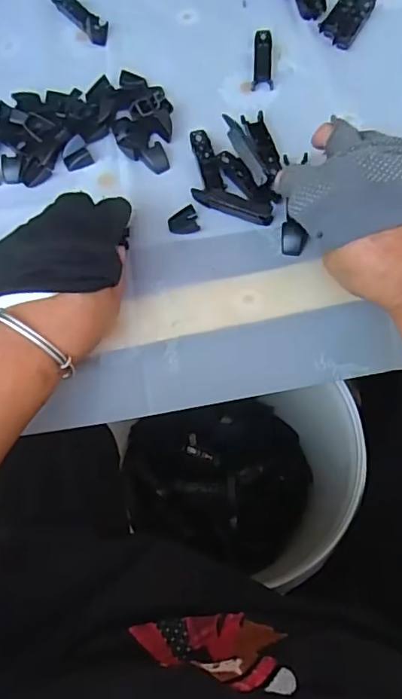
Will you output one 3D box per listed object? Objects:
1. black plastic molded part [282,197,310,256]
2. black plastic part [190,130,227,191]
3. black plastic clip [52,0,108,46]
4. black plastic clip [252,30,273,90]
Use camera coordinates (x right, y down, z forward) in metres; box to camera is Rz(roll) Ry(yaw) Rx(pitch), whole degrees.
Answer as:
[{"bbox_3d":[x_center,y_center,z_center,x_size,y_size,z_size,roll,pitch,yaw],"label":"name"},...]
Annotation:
[{"bbox_3d":[0.069,-0.083,0.397,0.017,0.007,0.027,0,68,3],"label":"black plastic molded part"},{"bbox_3d":[0.005,-0.152,0.427,0.016,0.004,0.065,-13,68,-3],"label":"black plastic part"},{"bbox_3d":[-0.113,-0.312,0.498,0.019,0.008,0.085,-36,71,-11],"label":"black plastic clip"},{"bbox_3d":[0.055,-0.257,0.469,0.018,0.009,0.065,4,68,4],"label":"black plastic clip"}]

